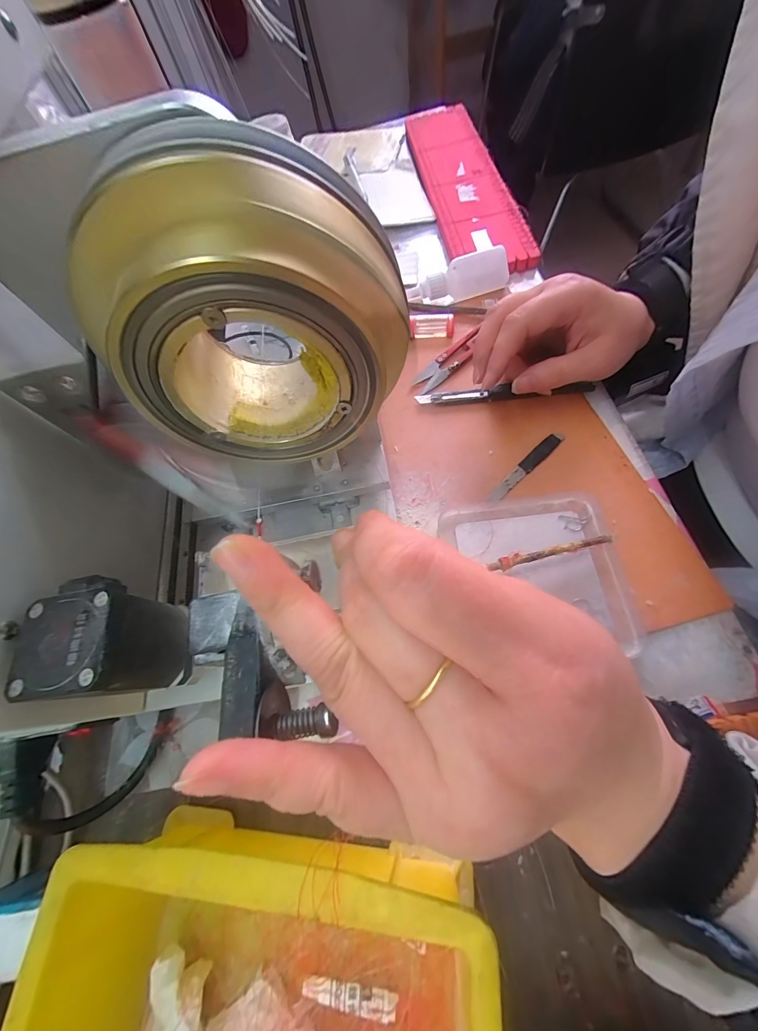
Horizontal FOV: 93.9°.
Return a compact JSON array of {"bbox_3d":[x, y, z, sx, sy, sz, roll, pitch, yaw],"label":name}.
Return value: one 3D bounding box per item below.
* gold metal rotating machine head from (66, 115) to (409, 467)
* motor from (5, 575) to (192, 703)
[{"bbox_3d":[-0.047,-0.069,0.136,0.107,0.102,0.039,-11,65,3],"label":"gold metal rotating machine head"},{"bbox_3d":[-0.126,0.059,0.171,0.045,0.055,0.050,-13,64,3],"label":"motor"}]

